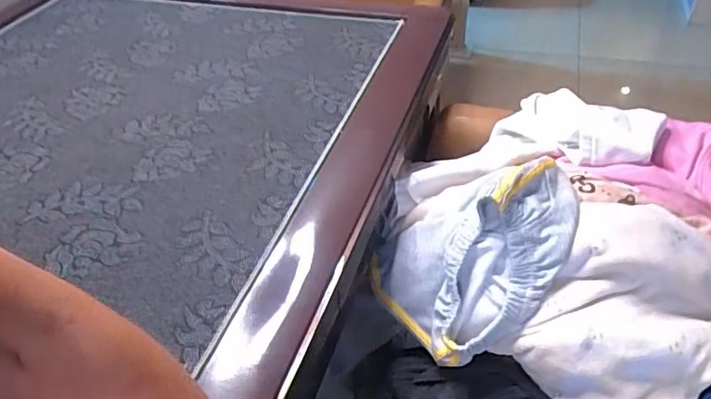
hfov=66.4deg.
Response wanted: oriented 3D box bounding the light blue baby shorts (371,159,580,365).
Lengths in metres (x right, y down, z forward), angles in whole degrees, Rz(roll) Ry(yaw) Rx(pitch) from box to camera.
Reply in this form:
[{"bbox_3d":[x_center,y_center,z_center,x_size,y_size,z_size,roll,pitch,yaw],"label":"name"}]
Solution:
[{"bbox_3d":[0.137,0.064,0.698,0.241,0.176,0.230,-3,43,2],"label":"light blue baby shorts"}]

